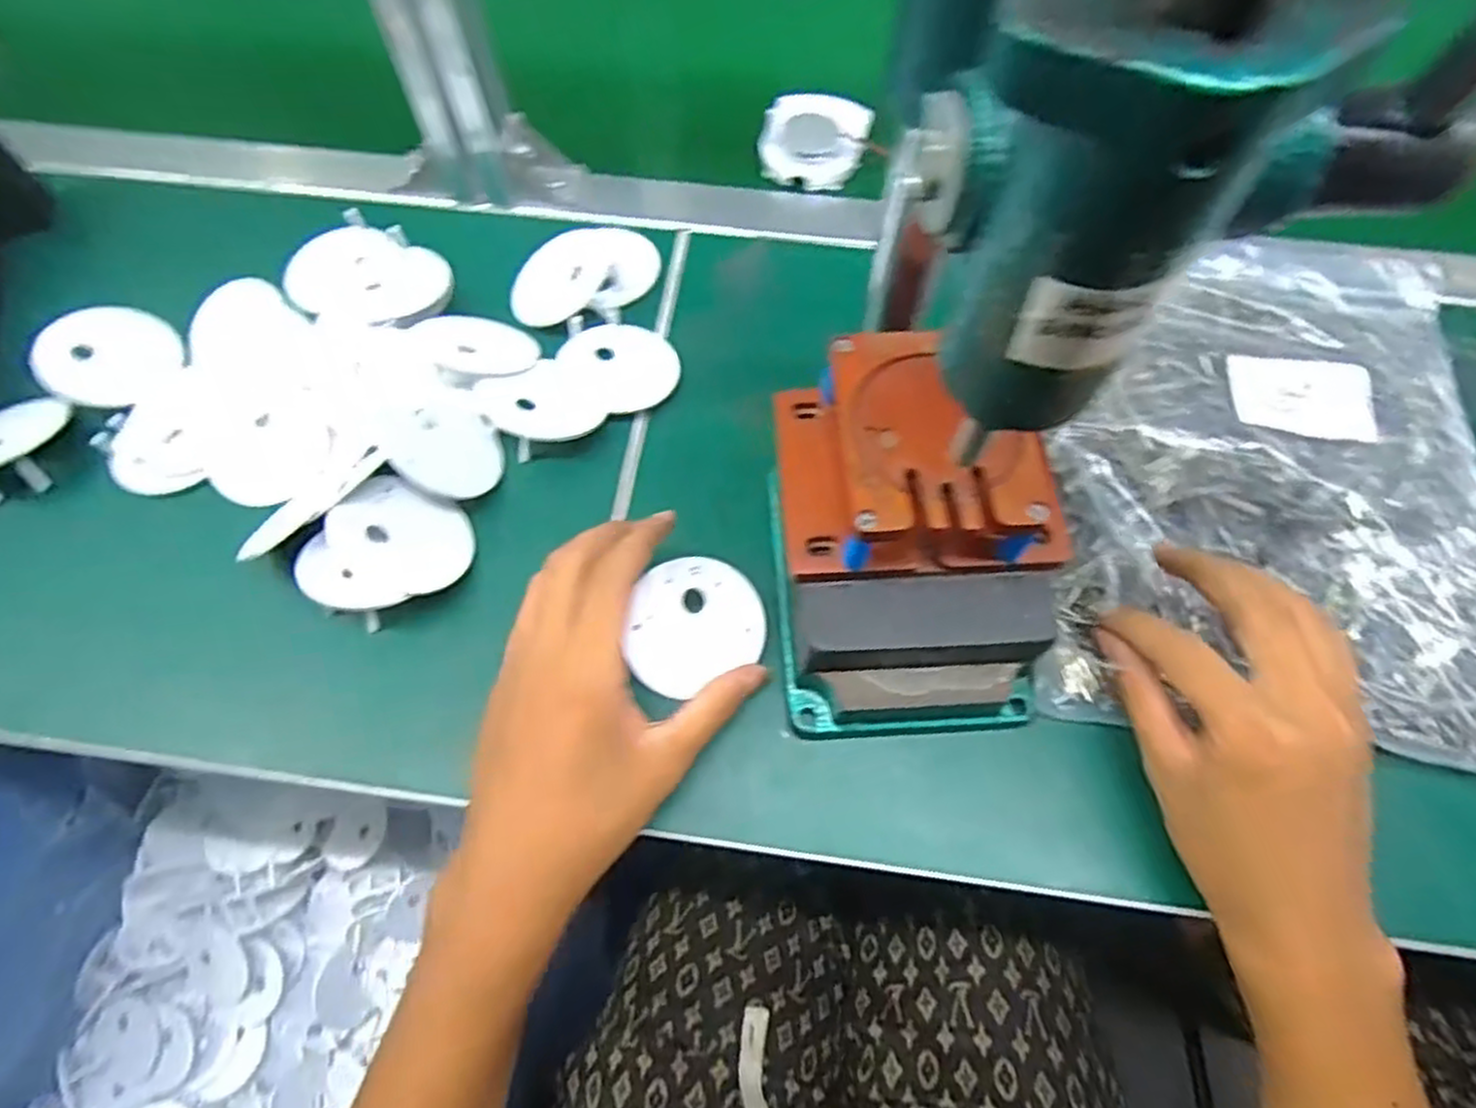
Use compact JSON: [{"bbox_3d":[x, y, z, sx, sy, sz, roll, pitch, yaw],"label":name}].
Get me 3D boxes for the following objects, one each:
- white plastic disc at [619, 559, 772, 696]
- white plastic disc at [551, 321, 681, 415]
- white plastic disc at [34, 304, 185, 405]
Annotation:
[{"bbox_3d":[-0.021,0.031,0.350,0.062,0.004,0.055,-28,89,-3],"label":"white plastic disc"},{"bbox_3d":[-0.065,-0.103,0.422,0.062,0.008,0.060,0,64,0],"label":"white plastic disc"},{"bbox_3d":[-0.336,-0.107,0.415,0.062,0.010,0.062,8,66,-18],"label":"white plastic disc"}]

